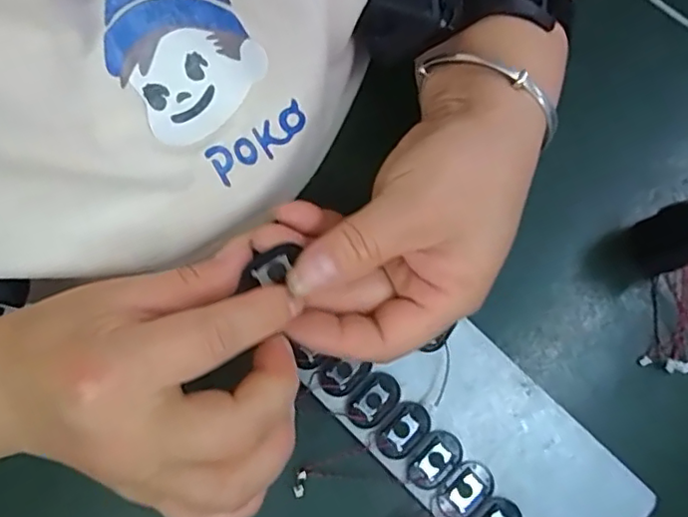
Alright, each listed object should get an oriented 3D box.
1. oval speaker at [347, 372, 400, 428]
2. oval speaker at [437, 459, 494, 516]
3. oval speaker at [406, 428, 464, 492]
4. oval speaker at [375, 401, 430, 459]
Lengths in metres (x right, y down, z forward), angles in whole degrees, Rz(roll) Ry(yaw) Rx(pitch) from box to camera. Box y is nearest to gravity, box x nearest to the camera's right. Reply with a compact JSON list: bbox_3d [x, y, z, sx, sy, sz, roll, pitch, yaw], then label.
[{"bbox_3d":[0.014,0.069,0.279,0.017,0.004,0.028,42,81,9],"label":"oval speaker"},{"bbox_3d":[0.057,0.109,0.270,0.029,0.004,0.019,-41,80,-8],"label":"oval speaker"},{"bbox_3d":[0.043,0.096,0.273,0.029,0.004,0.019,-43,81,-8],"label":"oval speaker"},{"bbox_3d":[0.028,0.082,0.276,0.029,0.004,0.019,-42,81,-8],"label":"oval speaker"}]

